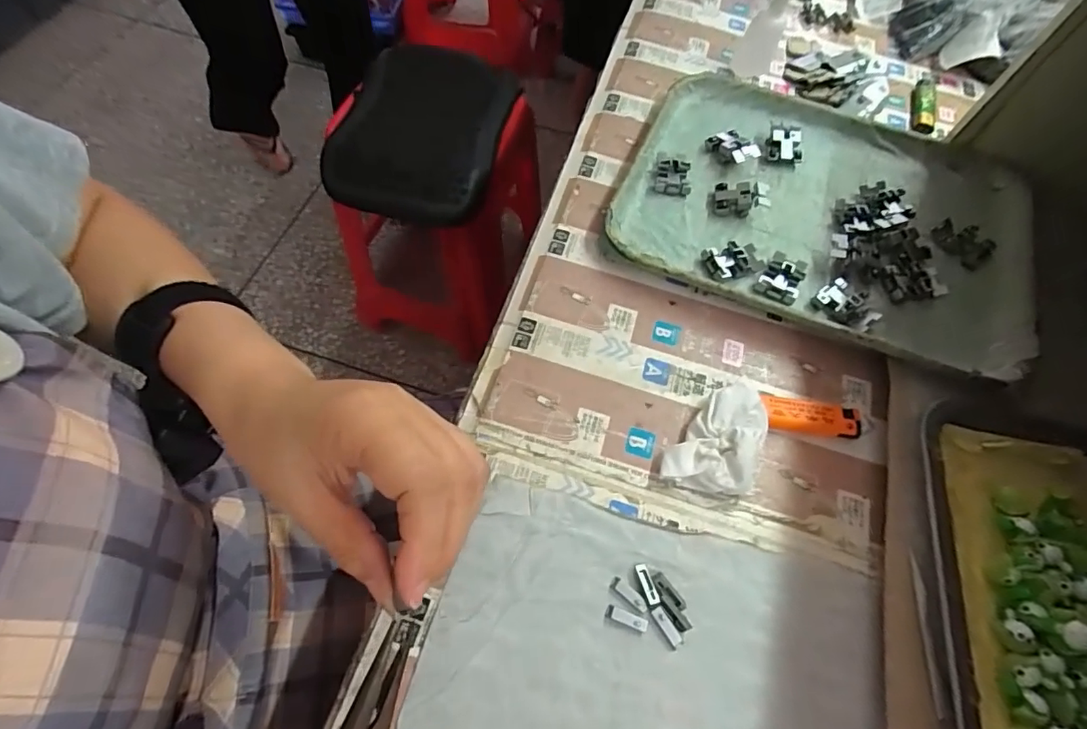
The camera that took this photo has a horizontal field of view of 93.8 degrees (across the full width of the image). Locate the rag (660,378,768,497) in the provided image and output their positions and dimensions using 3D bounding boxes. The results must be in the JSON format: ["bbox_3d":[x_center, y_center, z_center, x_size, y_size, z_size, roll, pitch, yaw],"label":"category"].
[{"bbox_3d":[0.124,0.049,0.360,0.057,0.026,0.086,24,65,9],"label":"rag"}]

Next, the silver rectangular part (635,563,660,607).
[{"bbox_3d":[0.065,0.138,0.320,0.008,0.005,0.024,-14,65,-9],"label":"silver rectangular part"}]

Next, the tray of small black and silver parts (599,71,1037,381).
[{"bbox_3d":[0.256,-0.140,0.462,0.351,0.030,0.269,22,65,8],"label":"tray of small black and silver parts"}]

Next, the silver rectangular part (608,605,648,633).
[{"bbox_3d":[0.052,0.156,0.312,0.024,0.004,0.008,21,64,7],"label":"silver rectangular part"}]

